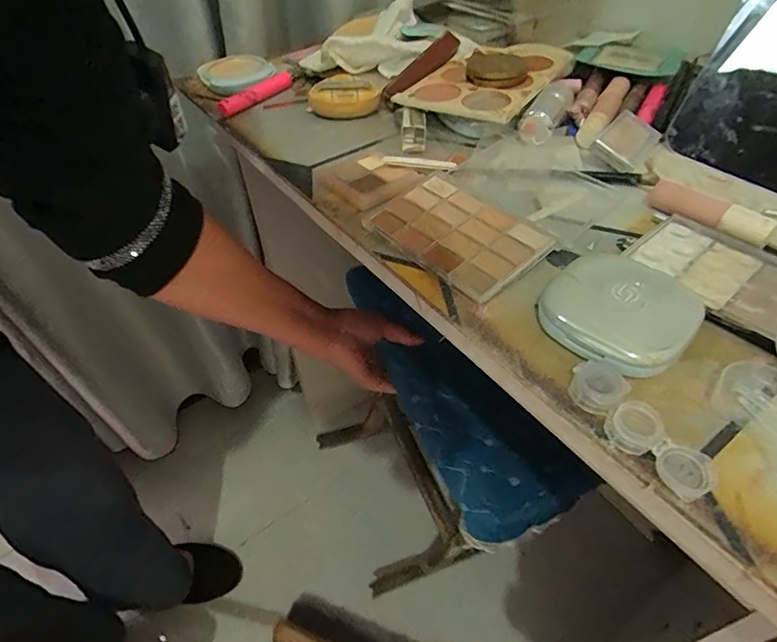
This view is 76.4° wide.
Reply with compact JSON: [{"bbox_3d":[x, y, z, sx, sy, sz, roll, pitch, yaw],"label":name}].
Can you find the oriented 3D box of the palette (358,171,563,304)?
[{"bbox_3d":[0.043,-0.059,0.322,0.069,0.012,0.108,-32,53,-24],"label":"palette"}]

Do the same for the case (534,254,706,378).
[{"bbox_3d":[0.121,-0.005,0.261,0.065,0.023,0.070,-33,54,-25],"label":"case"}]

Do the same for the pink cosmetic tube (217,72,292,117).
[{"bbox_3d":[-0.129,-0.224,0.485,0.017,0.013,0.090,31,56,28],"label":"pink cosmetic tube"}]

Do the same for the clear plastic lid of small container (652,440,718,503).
[{"bbox_3d":[0.123,0.062,0.208,0.021,0.008,0.024,-27,51,-21],"label":"clear plastic lid of small container"}]

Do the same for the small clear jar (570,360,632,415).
[{"bbox_3d":[0.100,0.031,0.237,0.023,0.011,0.025,-2,47,2],"label":"small clear jar"}]

